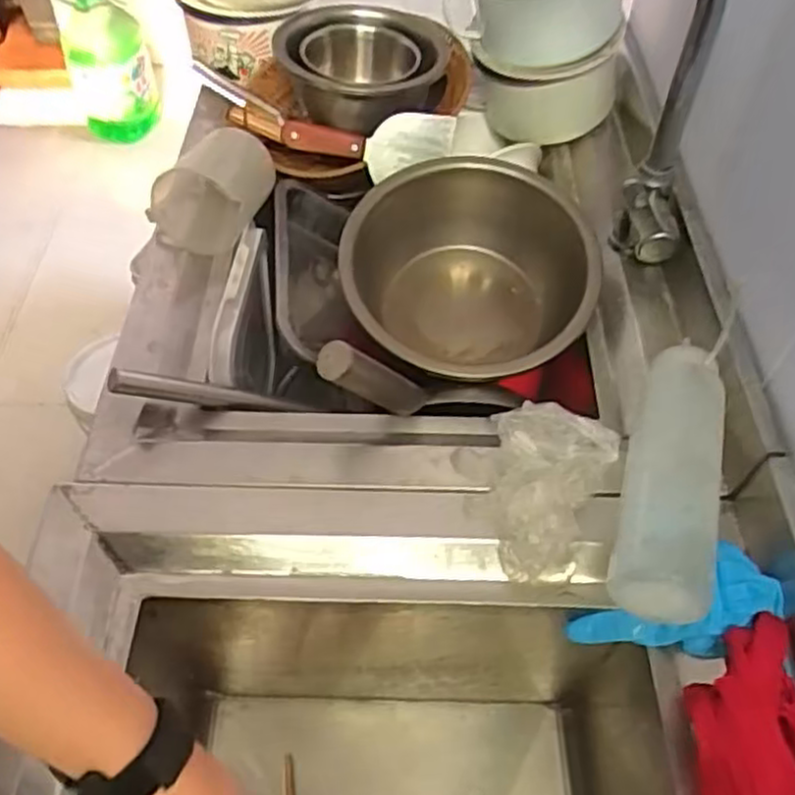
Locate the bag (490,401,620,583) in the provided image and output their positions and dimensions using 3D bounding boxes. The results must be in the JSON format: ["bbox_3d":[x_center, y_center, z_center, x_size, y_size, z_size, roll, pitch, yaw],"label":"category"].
[{"bbox_3d":[0.124,0.068,0.579,0.092,0.034,0.139,4,53,2],"label":"bag"}]

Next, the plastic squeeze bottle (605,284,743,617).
[{"bbox_3d":[0.209,0.049,0.559,0.066,0.083,0.227,17,54,11],"label":"plastic squeeze bottle"}]

